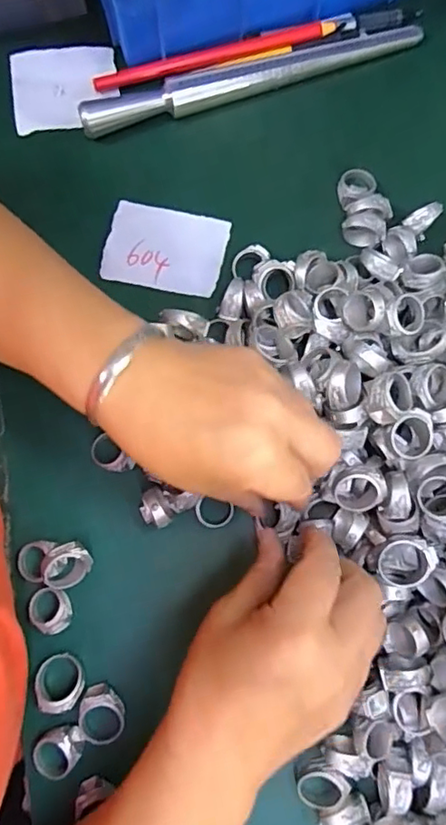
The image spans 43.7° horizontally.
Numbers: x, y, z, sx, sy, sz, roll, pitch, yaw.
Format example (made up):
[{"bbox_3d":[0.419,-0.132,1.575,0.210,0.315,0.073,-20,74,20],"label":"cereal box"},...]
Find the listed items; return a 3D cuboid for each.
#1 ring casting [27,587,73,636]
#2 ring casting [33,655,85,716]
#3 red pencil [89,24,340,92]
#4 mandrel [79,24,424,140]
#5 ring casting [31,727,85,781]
[{"bbox_3d":[-0.100,0.114,0.323,0.026,0.010,0.024,0,80,0],"label":"ring casting"},{"bbox_3d":[-0.092,0.154,0.314,0.026,0.014,0.029,-29,81,-5],"label":"ring casting"},{"bbox_3d":[-0.003,-0.244,0.379,0.171,0.014,0.012,-14,80,-3],"label":"red pencil"},{"bbox_3d":[0.020,-0.230,0.383,0.237,0.023,0.016,-18,80,-3],"label":"mandrel"},{"bbox_3d":[-0.091,0.189,0.309,0.028,0.010,0.023,-42,83,-7],"label":"ring casting"}]

